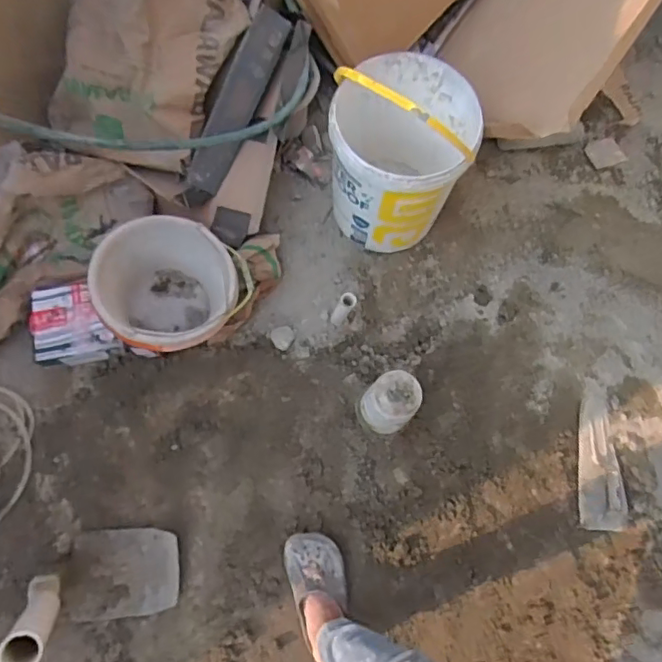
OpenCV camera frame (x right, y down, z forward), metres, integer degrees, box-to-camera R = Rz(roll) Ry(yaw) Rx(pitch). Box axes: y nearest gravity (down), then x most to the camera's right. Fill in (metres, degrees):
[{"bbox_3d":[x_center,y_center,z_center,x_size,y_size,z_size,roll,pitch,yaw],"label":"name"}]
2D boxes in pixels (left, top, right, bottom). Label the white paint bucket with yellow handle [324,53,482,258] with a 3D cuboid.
[{"bbox_3d":[0.153,-0.398,1.274,0.291,0.407,0.306,1,72,-3],"label":"white paint bucket with yellow handle"}]

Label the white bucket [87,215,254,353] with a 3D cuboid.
[{"bbox_3d":[-0.343,-0.083,1.262,0.296,0.230,0.270,1,72,-3],"label":"white bucket"}]

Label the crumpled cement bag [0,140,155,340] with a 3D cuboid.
[{"bbox_3d":[-0.684,-0.205,1.303,0.277,0.174,0.550,41,75,9],"label":"crumpled cement bag"}]

